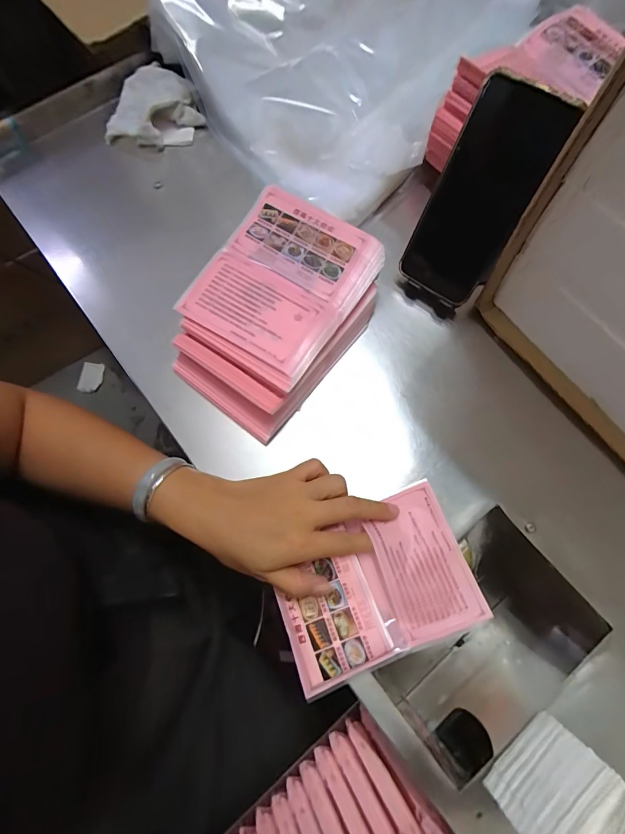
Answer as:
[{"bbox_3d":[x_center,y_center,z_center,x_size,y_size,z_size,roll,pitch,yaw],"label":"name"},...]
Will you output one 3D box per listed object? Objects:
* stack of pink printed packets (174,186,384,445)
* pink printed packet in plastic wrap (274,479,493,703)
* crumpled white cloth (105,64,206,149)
[{"bbox_3d":[-0.036,-0.100,0.359,0.144,0.047,0.207,31,77,9],"label":"stack of pink printed packets"},{"bbox_3d":[0.051,0.136,0.308,0.157,0.019,0.113,-20,75,-5],"label":"pink printed packet in plastic wrap"},{"bbox_3d":[-0.199,-0.372,0.454,0.114,0.031,0.092,-25,75,-6],"label":"crumpled white cloth"}]

